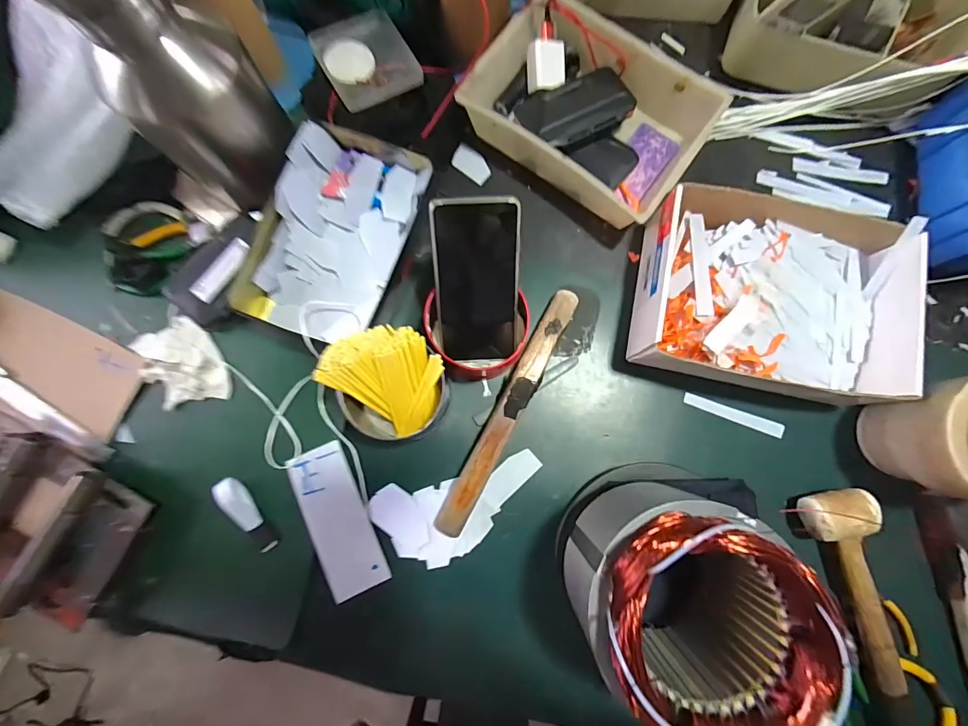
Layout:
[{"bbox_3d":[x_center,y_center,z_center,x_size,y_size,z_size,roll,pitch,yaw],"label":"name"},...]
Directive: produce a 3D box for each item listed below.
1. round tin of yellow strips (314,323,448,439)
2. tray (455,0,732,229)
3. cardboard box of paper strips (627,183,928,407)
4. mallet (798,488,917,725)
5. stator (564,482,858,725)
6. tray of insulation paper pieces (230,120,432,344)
[{"bbox_3d":[-0.091,0.023,0.396,0.109,0.086,0.098,-21,83,-2],"label":"round tin of yellow strips"},{"bbox_3d":[0.119,-0.282,0.459,0.247,0.057,0.172,38,85,5],"label":"tray"},{"bbox_3d":[0.290,-0.071,0.420,0.245,0.073,0.196,12,85,3],"label":"cardboard box of paper strips"},{"bbox_3d":[0.375,0.255,0.398,0.057,0.049,0.259,-16,83,-1],"label":"mallet"},{"bbox_3d":[0.149,0.172,0.326,0.135,0.163,0.136,0,85,1],"label":"stator"},{"bbox_3d":[-0.151,-0.134,0.429,0.141,0.047,0.225,22,84,3],"label":"tray of insulation paper pieces"}]

